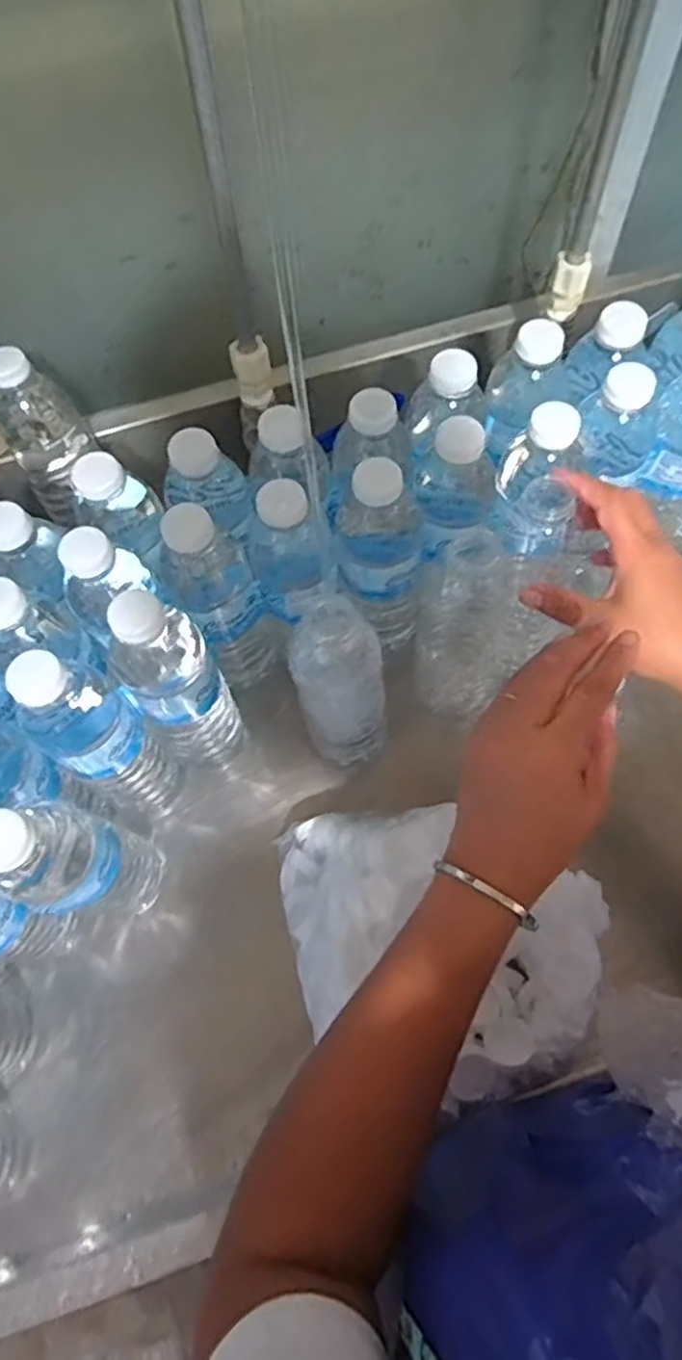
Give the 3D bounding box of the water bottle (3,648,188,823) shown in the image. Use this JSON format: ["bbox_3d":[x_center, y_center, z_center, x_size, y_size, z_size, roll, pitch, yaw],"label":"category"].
[{"bbox_3d":[-0.165,0.042,0.482,0.056,0.214,0.059,-1,65,3],"label":"water bottle"}]

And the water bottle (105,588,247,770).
[{"bbox_3d":[-0.118,0.003,0.495,0.063,0.217,0.056,-23,66,-8],"label":"water bottle"}]

